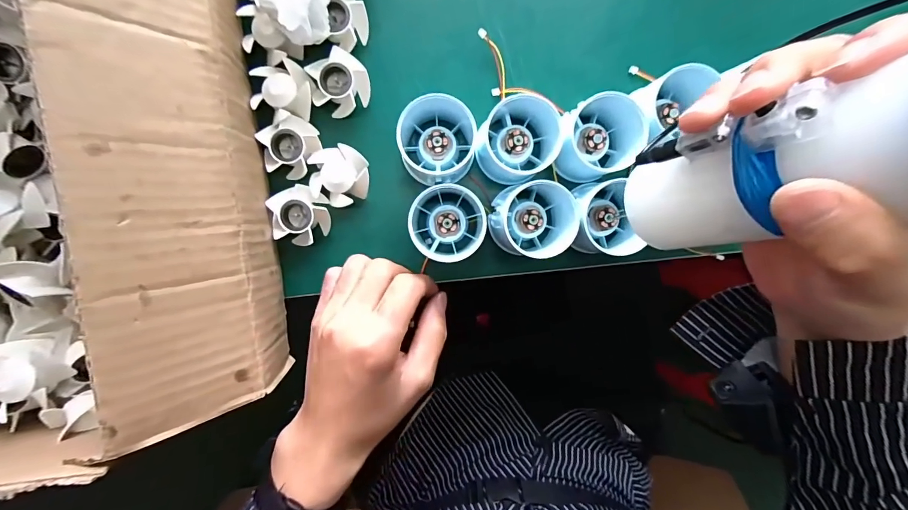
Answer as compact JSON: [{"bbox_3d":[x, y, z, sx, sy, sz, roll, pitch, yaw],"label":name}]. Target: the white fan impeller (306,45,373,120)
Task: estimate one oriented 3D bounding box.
[{"bbox_3d":[-0.083,-0.124,0.283,0.042,0.022,0.038,-35,94,0],"label":"white fan impeller"}]

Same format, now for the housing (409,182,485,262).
[{"bbox_3d":[-0.006,-0.024,0.291,0.055,0.040,0.057,0,94,-3],"label":"housing"}]

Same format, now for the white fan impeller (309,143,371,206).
[{"bbox_3d":[-0.085,-0.058,0.290,0.042,0.020,0.041,0,94,-3],"label":"white fan impeller"}]

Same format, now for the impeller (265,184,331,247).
[{"bbox_3d":[-0.114,-0.029,0.289,0.039,0.021,0.042,-8,94,-2],"label":"impeller"}]

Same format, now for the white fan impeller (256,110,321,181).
[{"bbox_3d":[-0.120,-0.080,0.282,0.041,0.019,0.042,0,94,-3],"label":"white fan impeller"}]

